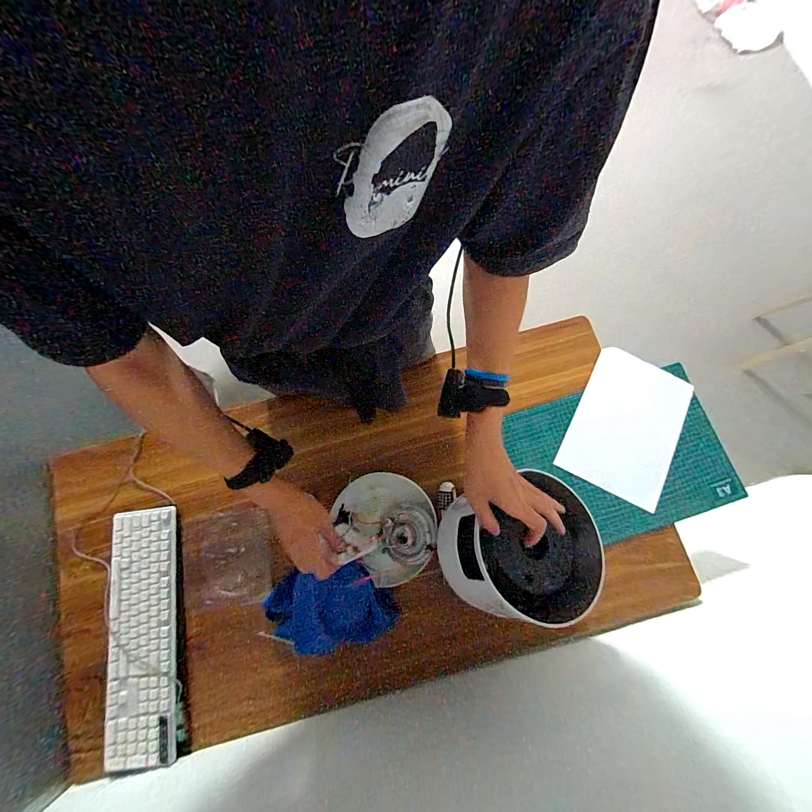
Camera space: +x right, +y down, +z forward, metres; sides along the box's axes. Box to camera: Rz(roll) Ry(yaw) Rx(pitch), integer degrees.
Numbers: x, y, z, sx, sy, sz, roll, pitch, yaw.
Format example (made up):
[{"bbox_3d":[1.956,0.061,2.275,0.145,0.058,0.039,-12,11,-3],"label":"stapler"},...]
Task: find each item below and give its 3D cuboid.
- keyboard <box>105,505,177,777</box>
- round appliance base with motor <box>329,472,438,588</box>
[{"bbox_3d":[-0.489,0.423,0.651,0.124,0.033,0.447,-8,77,0],"label":"keyboard"},{"bbox_3d":[-0.043,0.227,0.657,0.197,0.035,0.185,0,78,1],"label":"round appliance base with motor"}]

